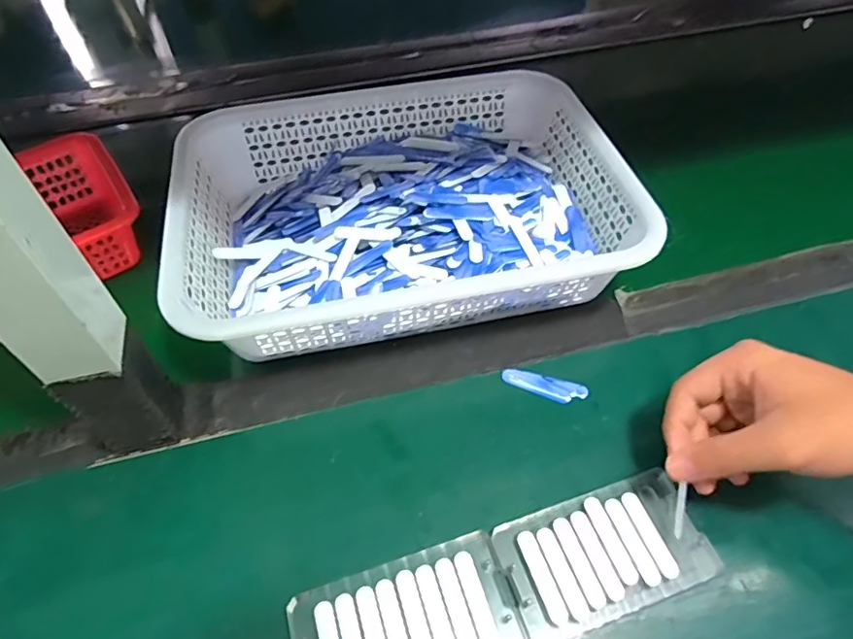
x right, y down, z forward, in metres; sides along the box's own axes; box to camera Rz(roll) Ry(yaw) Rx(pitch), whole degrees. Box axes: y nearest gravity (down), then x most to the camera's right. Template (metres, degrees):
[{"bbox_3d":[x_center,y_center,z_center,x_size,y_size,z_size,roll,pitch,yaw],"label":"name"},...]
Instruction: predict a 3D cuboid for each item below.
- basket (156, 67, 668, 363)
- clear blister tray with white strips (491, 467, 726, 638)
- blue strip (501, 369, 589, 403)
[{"bbox_3d":[-0.023,-0.095,0.466,0.349,0.079,0.248,-11,53,-8],"label":"basket"},{"bbox_3d":[0.107,0.140,0.328,0.122,0.013,0.067,-16,54,-11],"label":"clear blister tray with white strips"},{"bbox_3d":[0.087,0.049,0.402,0.062,0.004,0.016,12,53,10],"label":"blue strip"}]

